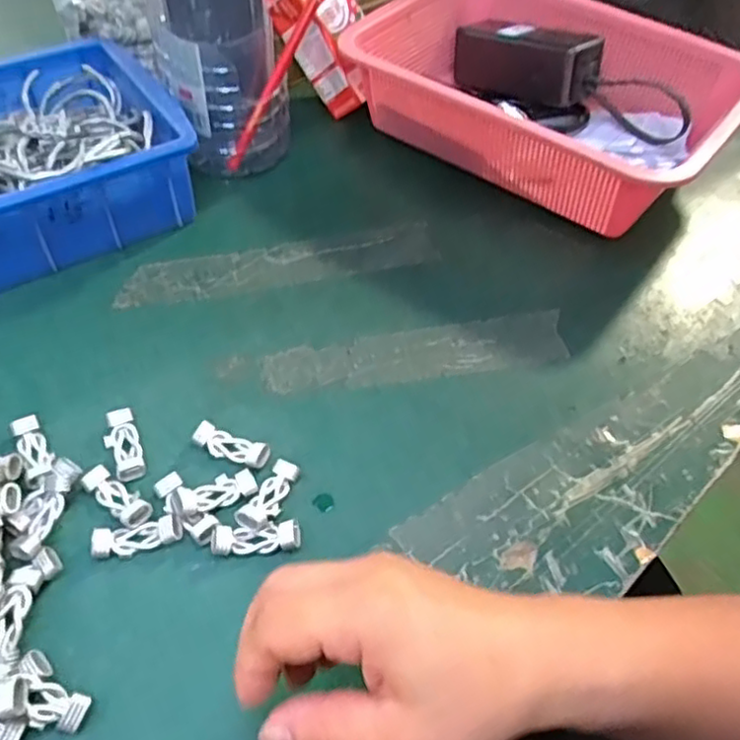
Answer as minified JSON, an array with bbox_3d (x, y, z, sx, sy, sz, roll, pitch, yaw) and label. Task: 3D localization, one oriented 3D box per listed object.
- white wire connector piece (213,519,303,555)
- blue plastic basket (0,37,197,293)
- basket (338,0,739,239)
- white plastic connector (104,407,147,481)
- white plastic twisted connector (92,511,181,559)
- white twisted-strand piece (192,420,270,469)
[{"bbox_3d":[-0.059,0.087,0.347,0.045,0.009,0.016,-3,50,-6],"label":"white wire connector piece"},{"bbox_3d":[-0.267,-0.144,0.486,0.237,0.080,0.167,-26,56,-23],"label":"blue plastic basket"},{"bbox_3d":[0.152,-0.227,0.567,0.290,0.097,0.212,33,55,23],"label":"basket"},{"bbox_3d":[-0.141,0.043,0.382,0.018,0.008,0.047,-18,53,-18],"label":"white plastic connector"},{"bbox_3d":[-0.121,0.086,0.345,0.044,0.008,0.015,-11,51,-12],"label":"white plastic twisted connector"},{"bbox_3d":[-0.079,0.043,0.381,0.043,0.010,0.016,17,51,11],"label":"white twisted-strand piece"}]

